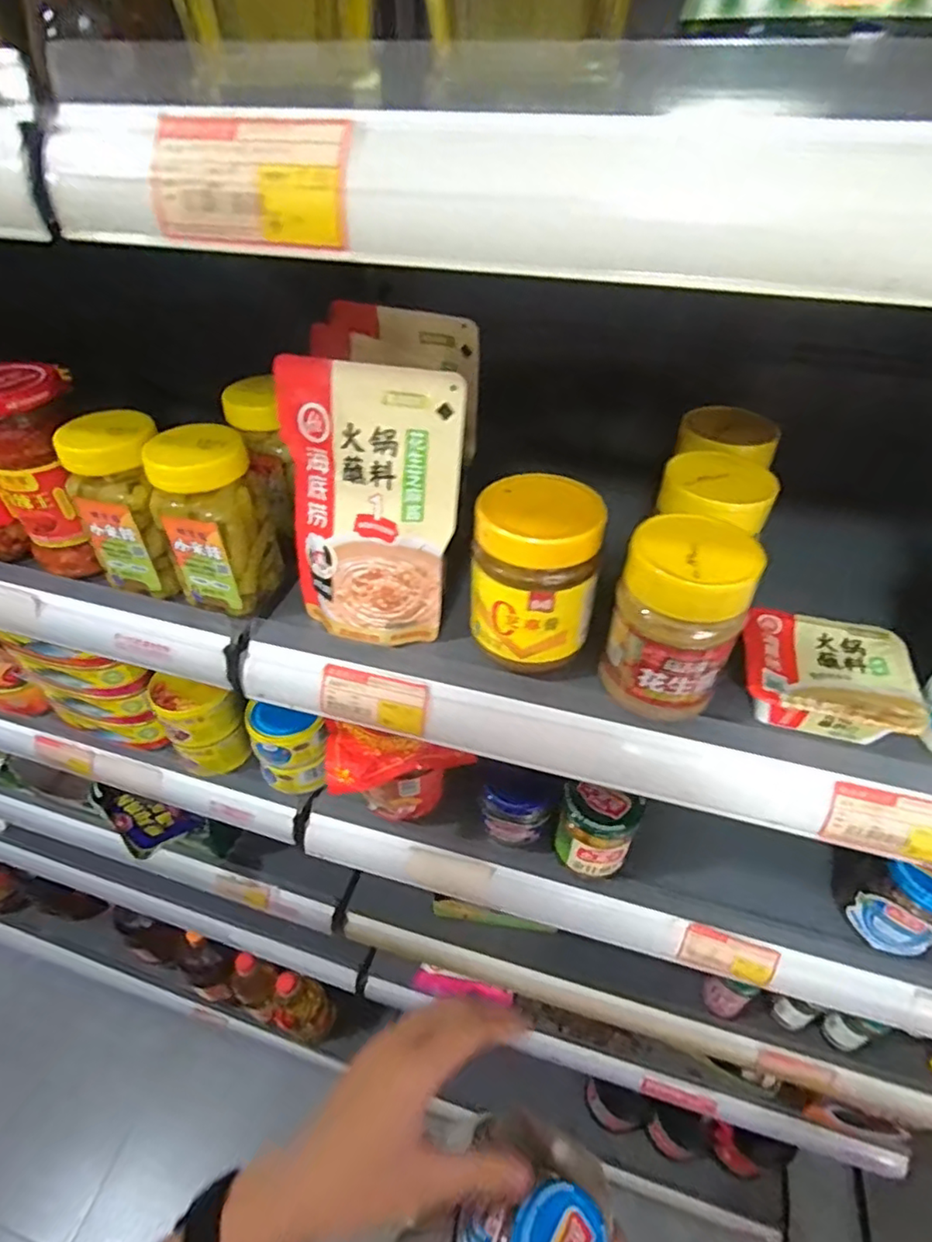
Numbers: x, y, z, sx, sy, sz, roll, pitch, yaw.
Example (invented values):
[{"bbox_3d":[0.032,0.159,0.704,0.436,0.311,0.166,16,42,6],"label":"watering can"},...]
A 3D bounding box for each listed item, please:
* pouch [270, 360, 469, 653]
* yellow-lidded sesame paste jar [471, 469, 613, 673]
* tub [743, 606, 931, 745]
[{"bbox_3d":[-0.056,-0.067,0.373,0.107,0.164,0.028,10,25,13],"label":"pouch"},{"bbox_3d":[0.041,-0.027,0.364,0.069,0.096,0.066,0,44,0],"label":"yellow-lidded sesame paste jar"},{"bbox_3d":[0.208,0.033,0.359,0.090,0.027,0.077,11,45,12],"label":"tub"}]

